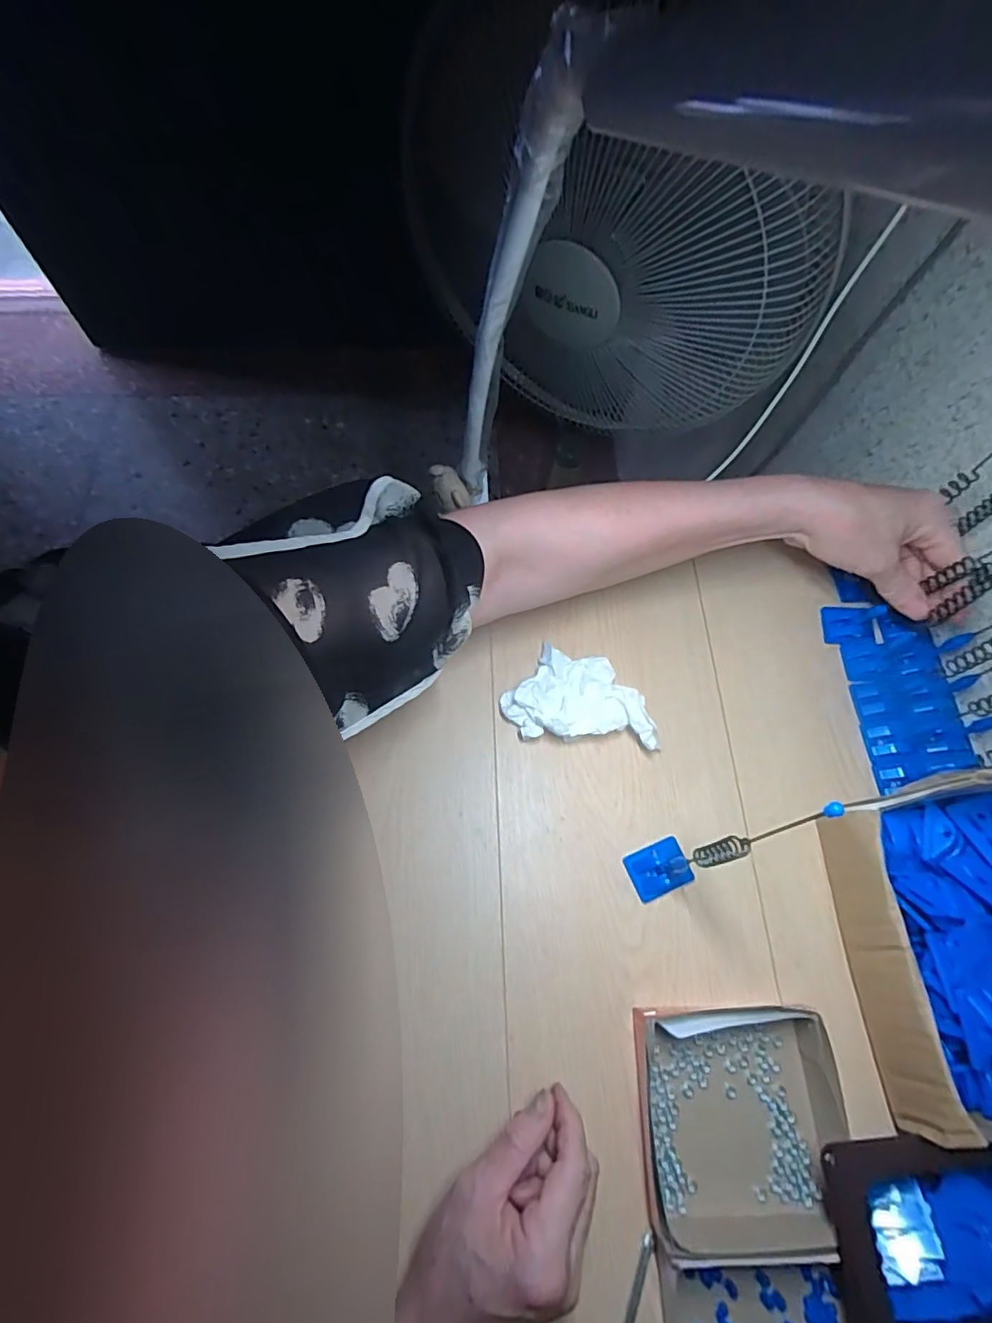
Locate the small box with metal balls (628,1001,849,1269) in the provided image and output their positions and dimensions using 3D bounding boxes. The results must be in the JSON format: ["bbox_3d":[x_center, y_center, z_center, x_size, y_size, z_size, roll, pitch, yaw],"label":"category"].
[{"bbox_3d":[0.160,0.296,0.360,0.132,0.032,0.134,-1,68,-1],"label":"small box with metal balls"}]

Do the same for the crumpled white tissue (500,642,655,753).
[{"bbox_3d":[0.068,0.029,0.467,0.120,0.039,0.076,4,68,1],"label":"crumpled white tissue"}]

